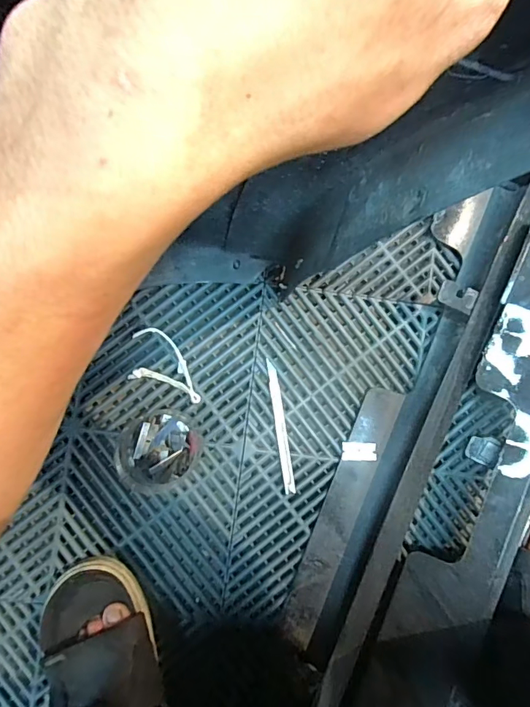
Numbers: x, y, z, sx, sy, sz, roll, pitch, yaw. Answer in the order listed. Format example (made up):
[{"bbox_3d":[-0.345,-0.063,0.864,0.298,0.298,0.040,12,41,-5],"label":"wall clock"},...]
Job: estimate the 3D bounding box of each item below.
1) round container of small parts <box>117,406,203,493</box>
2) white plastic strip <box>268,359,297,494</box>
[{"bbox_3d":[-0.125,0.107,0.495,0.102,0.056,0.092,-40,89,-3],"label":"round container of small parts"},{"bbox_3d":[0.019,0.087,0.527,0.012,0.011,0.154,-8,87,-2],"label":"white plastic strip"}]

